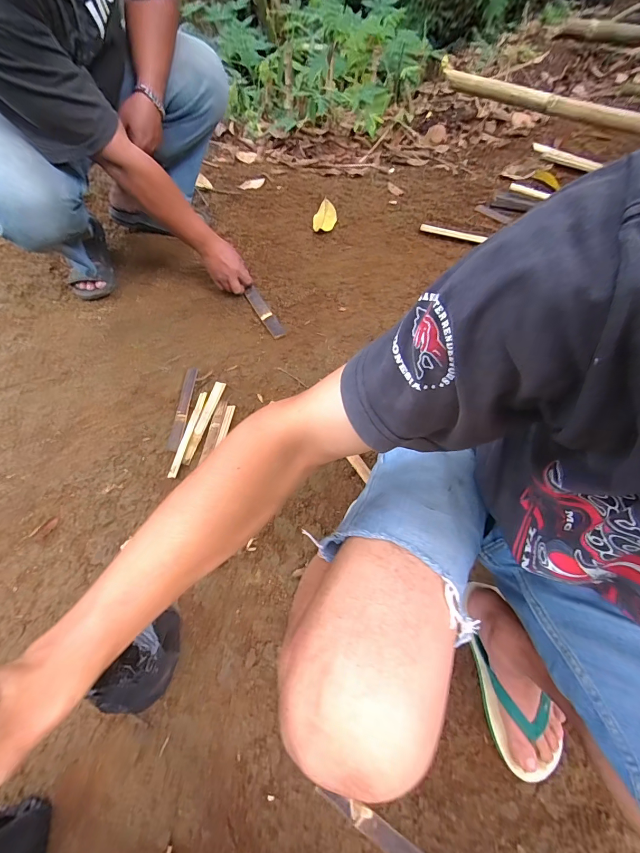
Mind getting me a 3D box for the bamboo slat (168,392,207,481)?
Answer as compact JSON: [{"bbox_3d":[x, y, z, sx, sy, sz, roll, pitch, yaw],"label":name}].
[{"bbox_3d":[-0.292,0.015,0.832,0.020,0.005,0.206,11,69,6],"label":"bamboo slat"}]

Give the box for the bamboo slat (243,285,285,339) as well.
[{"bbox_3d":[-0.142,-0.294,0.967,0.035,0.007,0.167,-33,74,-4],"label":"bamboo slat"}]

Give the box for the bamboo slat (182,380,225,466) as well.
[{"bbox_3d":[-0.261,-0.014,0.846,0.026,0.008,0.208,11,65,8],"label":"bamboo slat"}]

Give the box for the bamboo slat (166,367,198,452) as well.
[{"bbox_3d":[-0.316,-0.045,0.866,0.033,0.008,0.211,3,64,4],"label":"bamboo slat"}]

